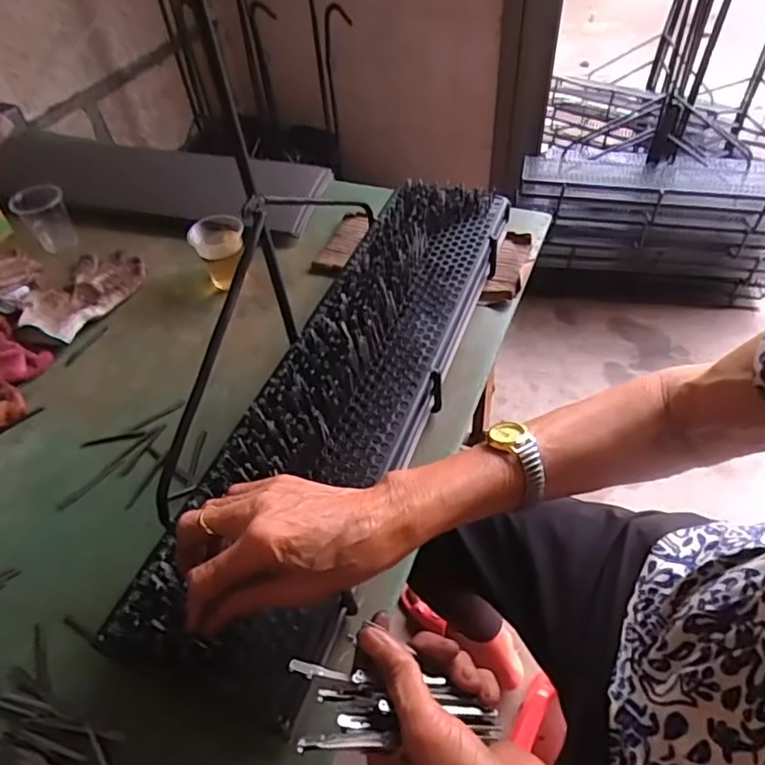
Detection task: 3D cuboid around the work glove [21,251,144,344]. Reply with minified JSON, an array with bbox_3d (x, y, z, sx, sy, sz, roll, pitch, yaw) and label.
[{"bbox_3d":[-0.381,-0.116,0.723,0.108,0.023,0.162,8,49,13],"label":"work glove"}]

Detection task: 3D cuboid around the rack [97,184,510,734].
[{"bbox_3d":[-0.018,-0.018,0.538,0.138,0.037,0.589,14,52,18],"label":"rack"}]

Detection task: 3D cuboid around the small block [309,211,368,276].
[{"bbox_3d":[-0.055,-0.190,0.773,0.043,0.015,0.139,8,49,13],"label":"small block"}]

